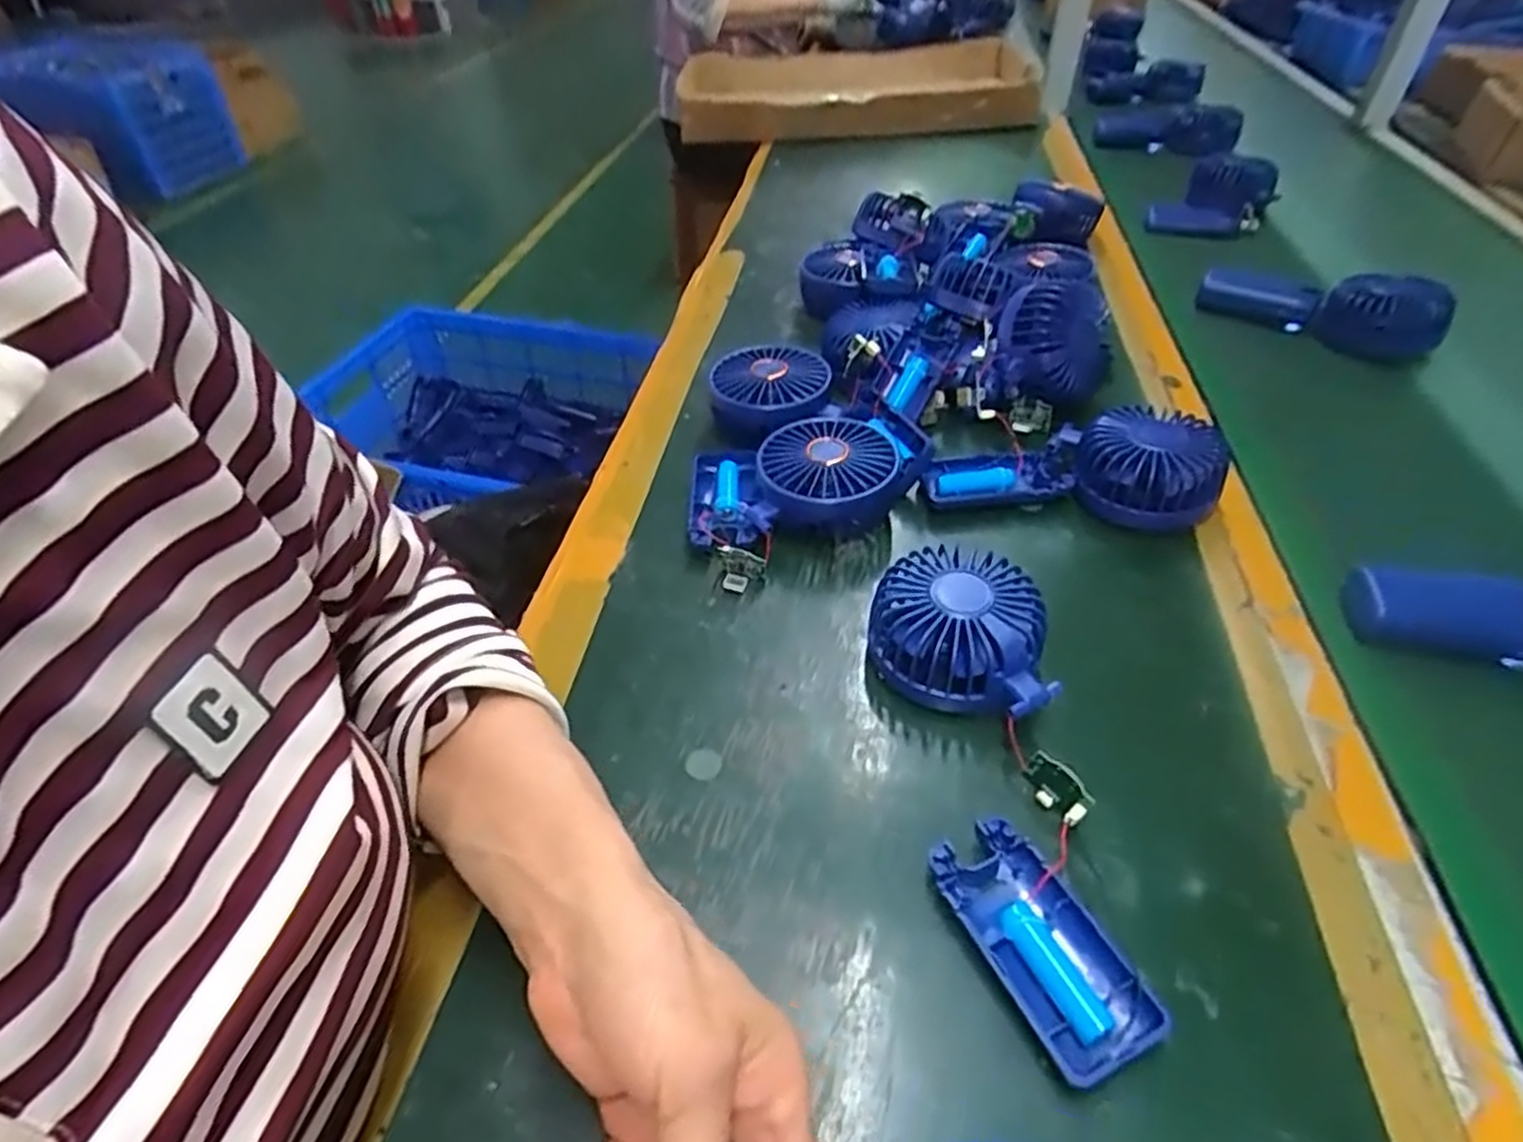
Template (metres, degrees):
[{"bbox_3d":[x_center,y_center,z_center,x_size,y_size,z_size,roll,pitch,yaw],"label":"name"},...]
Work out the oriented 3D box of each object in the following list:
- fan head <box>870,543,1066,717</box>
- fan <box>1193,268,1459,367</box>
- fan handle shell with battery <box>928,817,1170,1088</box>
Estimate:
[{"bbox_3d":[0.102,0.030,0.391,0.090,0.045,0.082,13,46,16],"label":"fan head"},{"bbox_3d":[0.471,-0.225,0.655,0.179,0.056,0.038,23,49,22],"label":"fan"},{"bbox_3d":[0.106,0.142,0.298,0.045,0.015,0.091,-21,46,-18],"label":"fan handle shell with battery"}]

